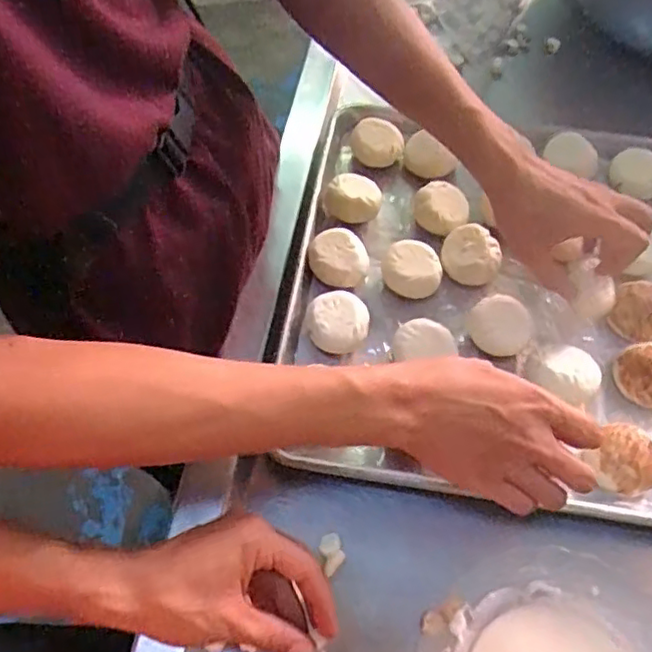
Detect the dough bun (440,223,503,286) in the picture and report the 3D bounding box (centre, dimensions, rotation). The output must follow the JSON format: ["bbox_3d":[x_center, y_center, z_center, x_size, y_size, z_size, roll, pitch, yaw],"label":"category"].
[{"bbox_3d":[0.134,-0.065,0.588,0.052,0.034,0.046,19,63,10],"label":"dough bun"}]

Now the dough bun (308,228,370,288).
[{"bbox_3d":[0.011,-0.059,0.571,0.051,0.033,0.054,0,61,0],"label":"dough bun"}]

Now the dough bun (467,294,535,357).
[{"bbox_3d":[0.152,0.002,0.554,0.047,0.026,0.051,0,61,0],"label":"dough bun"}]

